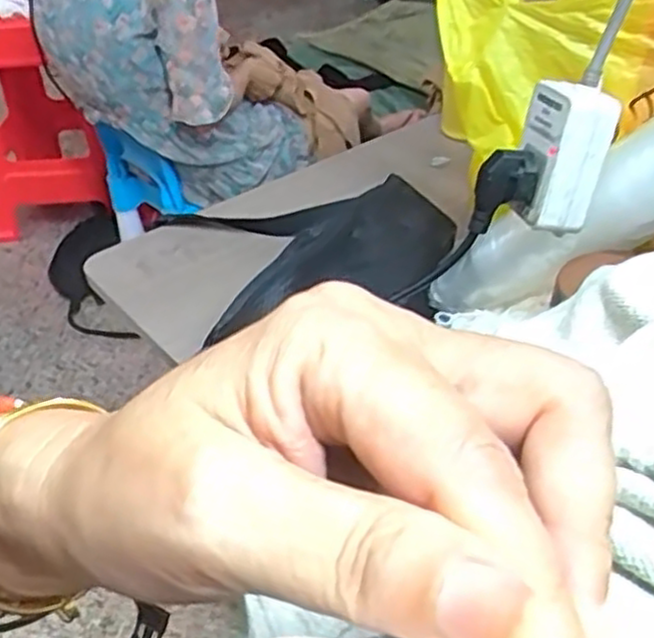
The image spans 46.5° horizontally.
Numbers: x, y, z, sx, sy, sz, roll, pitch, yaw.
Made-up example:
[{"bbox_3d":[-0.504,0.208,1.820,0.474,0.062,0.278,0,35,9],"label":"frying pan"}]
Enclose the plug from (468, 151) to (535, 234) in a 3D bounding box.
[{"bbox_3d":[0.114,-0.082,0.511,0.035,0.066,0.020,40,51,9],"label":"plug"}]

